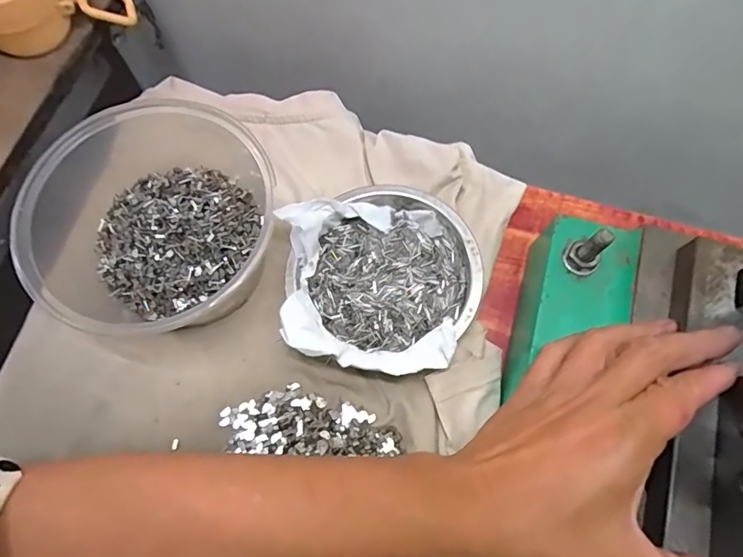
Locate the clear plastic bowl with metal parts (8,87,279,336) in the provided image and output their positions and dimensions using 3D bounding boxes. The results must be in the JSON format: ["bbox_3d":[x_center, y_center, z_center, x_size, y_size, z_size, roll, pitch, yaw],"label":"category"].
[{"bbox_3d":[-0.125,-0.036,0.300,0.153,0.067,0.137,-17,73,-6],"label":"clear plastic bowl with metal parts"}]

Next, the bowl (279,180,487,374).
[{"bbox_3d":[0.006,-0.003,0.309,0.120,0.039,0.122,0,72,0],"label":"bowl"}]

